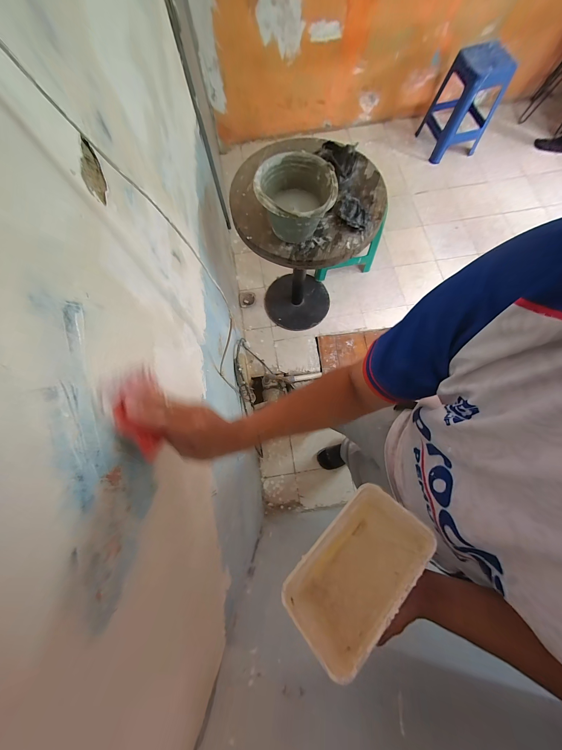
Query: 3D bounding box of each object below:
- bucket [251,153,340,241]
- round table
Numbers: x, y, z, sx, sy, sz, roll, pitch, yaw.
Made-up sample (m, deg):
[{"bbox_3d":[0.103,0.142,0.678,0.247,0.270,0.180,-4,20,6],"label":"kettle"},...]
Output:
[{"bbox_3d":[0.047,-0.566,0.821,0.244,0.170,0.247,0,76,2],"label":"bucket"},{"bbox_3d":[0.089,-0.585,1.274,0.577,0.780,0.537,0,76,2],"label":"round table"}]

